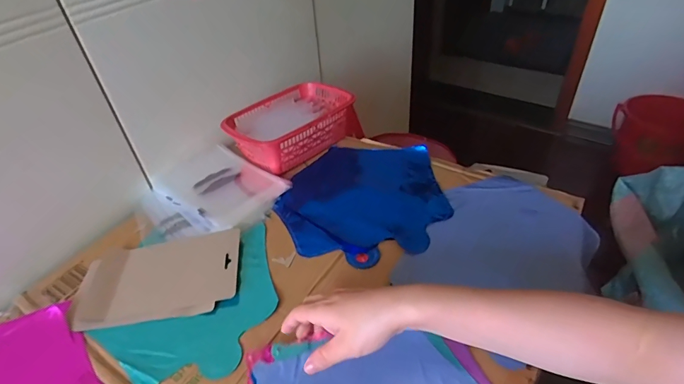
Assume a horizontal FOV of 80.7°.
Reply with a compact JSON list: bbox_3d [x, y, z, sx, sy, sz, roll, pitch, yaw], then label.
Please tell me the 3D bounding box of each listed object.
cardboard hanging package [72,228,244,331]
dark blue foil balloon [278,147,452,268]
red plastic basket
[{"bbox_3d":[-0.232,0.107,0.507,0.198,0.012,0.121,-7,39,-1],"label":"cardboard hanging package"},{"bbox_3d":[0.032,0.002,0.602,0.235,0.013,0.256,-4,39,3],"label":"dark blue foil balloon"},{"bbox_3d":[-0.089,-0.115,0.712,0.212,0.075,0.148,-35,48,-30],"label":"red plastic basket"}]

